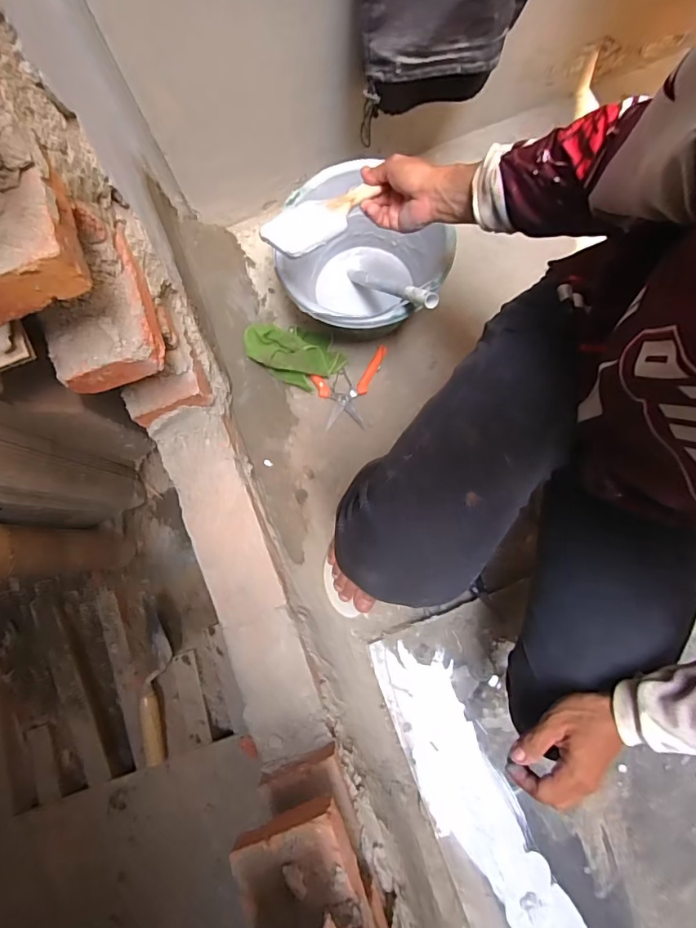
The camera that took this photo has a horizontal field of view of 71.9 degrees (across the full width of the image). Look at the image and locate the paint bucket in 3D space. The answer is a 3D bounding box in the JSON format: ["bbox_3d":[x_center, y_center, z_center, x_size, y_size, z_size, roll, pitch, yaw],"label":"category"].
[{"bbox_3d":[0.013,-0.310,0.832,0.241,0.224,0.265,0,79,1],"label":"paint bucket"}]

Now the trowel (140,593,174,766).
[{"bbox_3d":[-0.334,0.365,0.836,0.065,0.048,0.275,-9,66,0],"label":"trowel"}]

